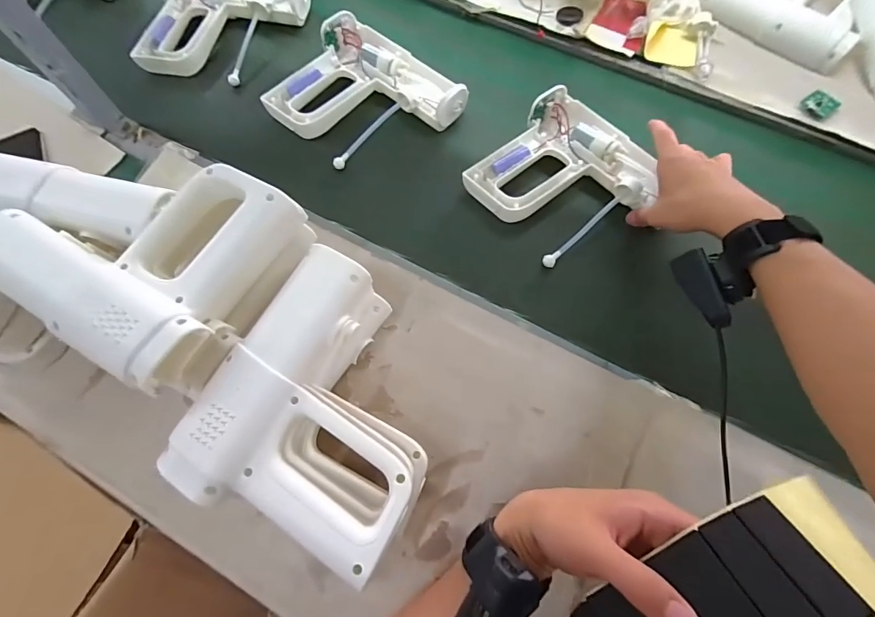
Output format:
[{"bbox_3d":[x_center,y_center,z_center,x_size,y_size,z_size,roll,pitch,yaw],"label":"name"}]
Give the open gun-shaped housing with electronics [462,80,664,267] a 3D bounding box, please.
[{"bbox_3d":[0.150,-0.158,0.498,0.180,0.038,0.172,-43,74,-14],"label":"open gun-shaped housing with electronics"}]

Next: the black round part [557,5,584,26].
[{"bbox_3d":[0.190,-0.422,0.606,0.033,0.004,0.042,23,71,10],"label":"black round part"}]

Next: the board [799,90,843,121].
[{"bbox_3d":[0.493,-0.263,0.543,0.045,0.008,0.036,-36,72,-11],"label":"board"}]

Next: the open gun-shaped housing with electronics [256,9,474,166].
[{"bbox_3d":[-0.093,-0.274,0.549,0.218,0.045,0.187,36,74,14],"label":"open gun-shaped housing with electronics"}]

